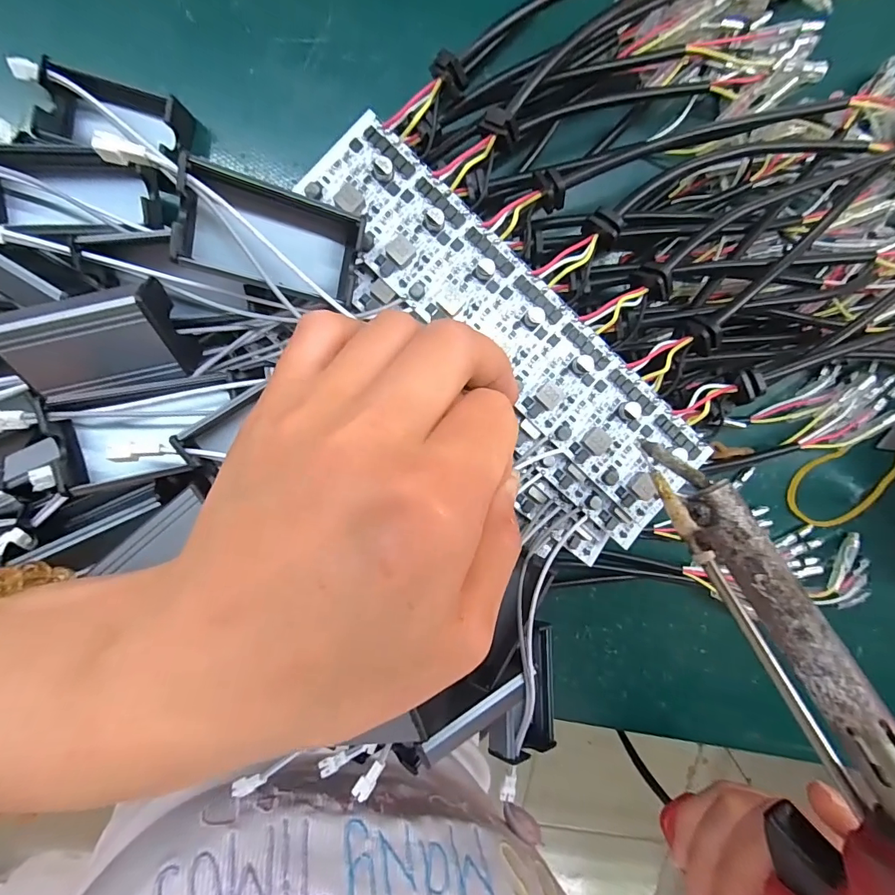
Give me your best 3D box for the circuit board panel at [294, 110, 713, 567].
[{"bbox_3d":[0.020,-0.037,0.167,0.067,0.015,0.178,-40,96,5],"label":"circuit board panel"}]

